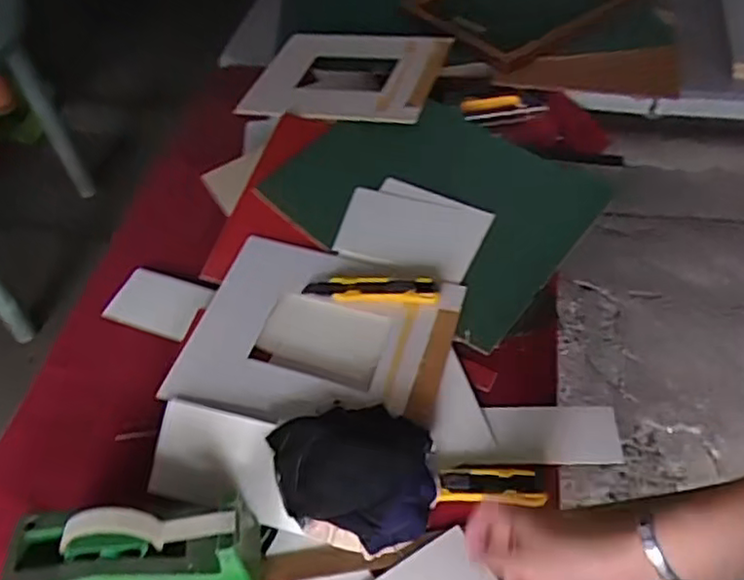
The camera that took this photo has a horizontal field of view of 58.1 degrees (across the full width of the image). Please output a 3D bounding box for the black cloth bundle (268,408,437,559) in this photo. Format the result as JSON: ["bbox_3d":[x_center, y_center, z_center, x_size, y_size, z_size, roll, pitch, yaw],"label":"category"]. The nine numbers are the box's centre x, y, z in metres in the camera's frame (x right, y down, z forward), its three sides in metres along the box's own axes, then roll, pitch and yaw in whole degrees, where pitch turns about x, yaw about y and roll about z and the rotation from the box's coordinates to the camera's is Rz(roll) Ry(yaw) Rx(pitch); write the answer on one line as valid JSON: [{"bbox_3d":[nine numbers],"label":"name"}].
[{"bbox_3d":[-0.016,0.180,0.655,0.149,0.032,0.133,-8,50,-5],"label":"black cloth bundle"}]

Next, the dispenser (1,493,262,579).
[{"bbox_3d":[-0.209,0.235,0.590,0.195,0.108,0.081,-8,49,-2],"label":"dispenser"}]

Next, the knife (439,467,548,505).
[{"bbox_3d":[0.118,0.193,0.666,0.110,0.014,0.037,3,50,5],"label":"knife"}]

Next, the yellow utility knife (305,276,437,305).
[{"bbox_3d":[-0.001,0.000,0.801,0.157,0.014,0.034,0,50,2],"label":"yellow utility knife"}]

